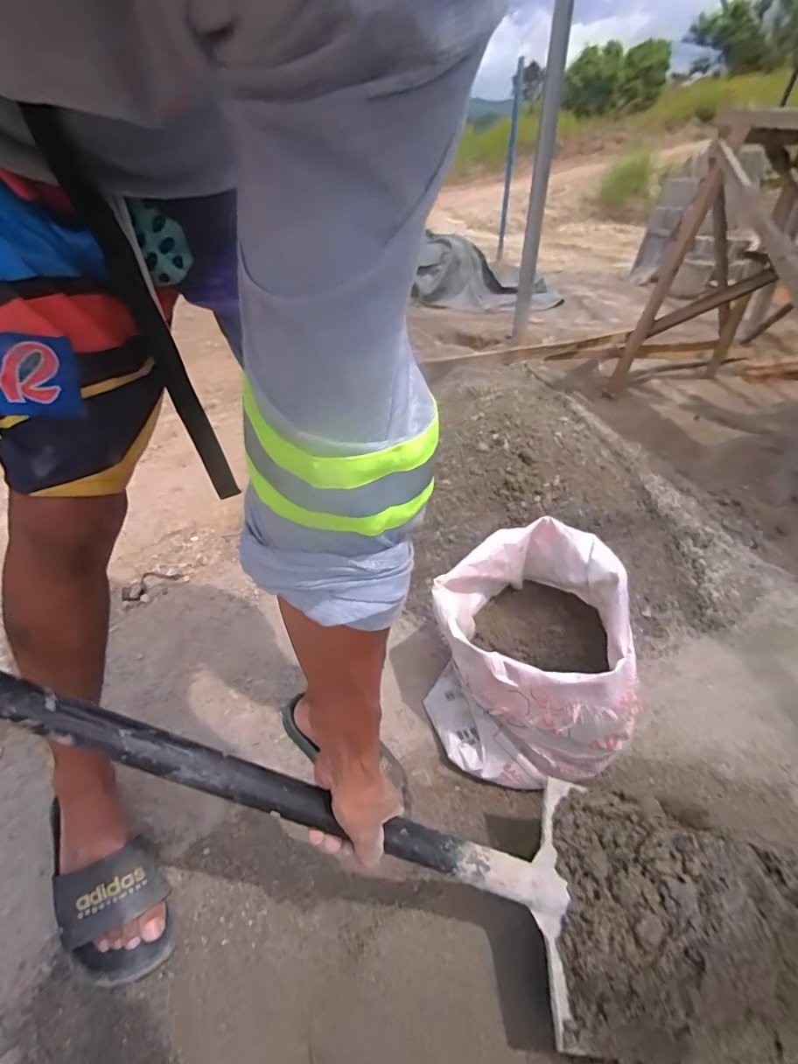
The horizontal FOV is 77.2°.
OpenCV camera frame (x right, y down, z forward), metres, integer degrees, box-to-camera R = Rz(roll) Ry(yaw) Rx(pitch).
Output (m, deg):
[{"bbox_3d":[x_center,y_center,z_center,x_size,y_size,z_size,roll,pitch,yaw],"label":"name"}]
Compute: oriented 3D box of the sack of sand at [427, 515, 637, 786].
[{"bbox_3d":[0.201,0.178,0.802,0.261,0.287,0.298,5,39,4],"label":"sack of sand"}]

